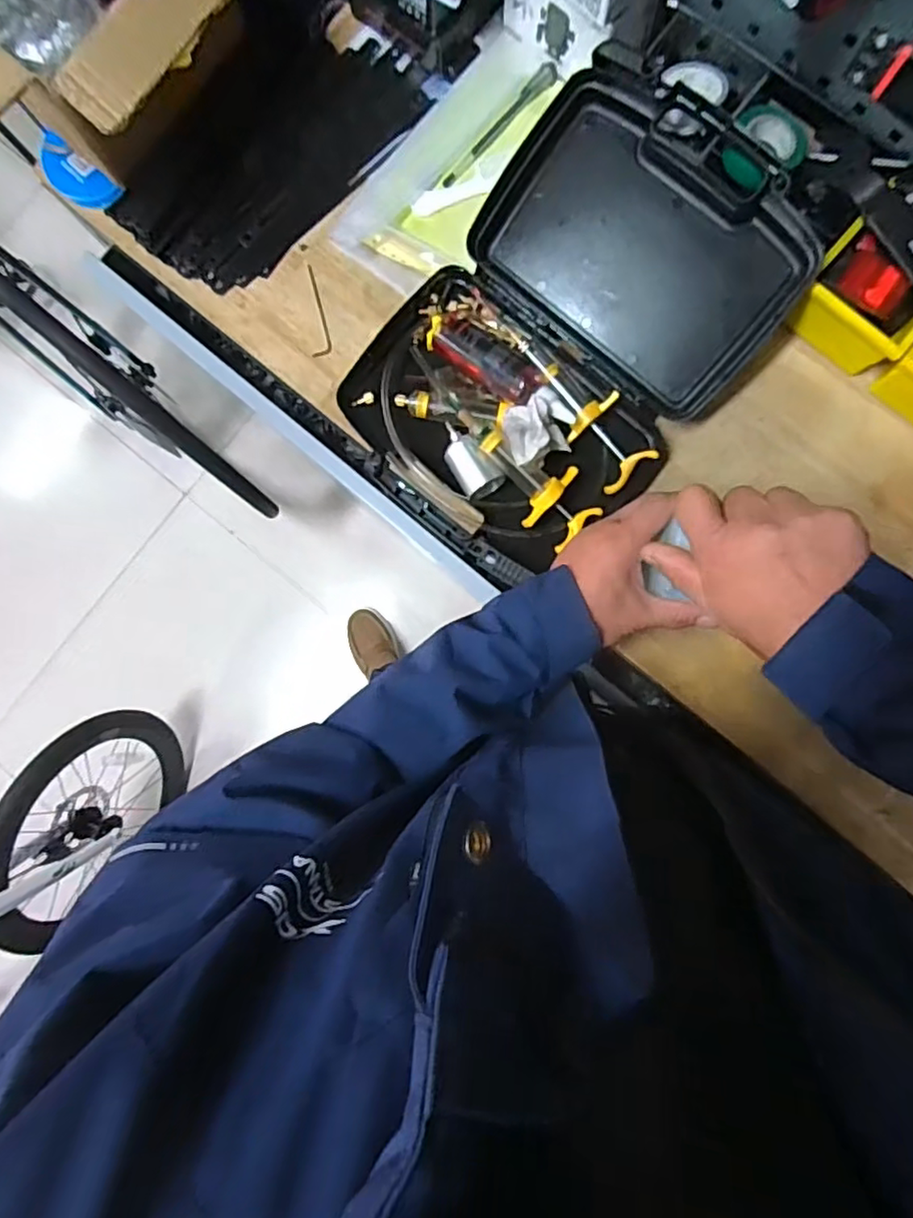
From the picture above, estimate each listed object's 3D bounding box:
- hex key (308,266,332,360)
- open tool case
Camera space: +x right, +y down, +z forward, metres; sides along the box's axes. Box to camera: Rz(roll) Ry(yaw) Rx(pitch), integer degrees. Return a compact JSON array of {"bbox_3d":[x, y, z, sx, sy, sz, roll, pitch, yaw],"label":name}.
[{"bbox_3d":[-0.134,-0.293,0.621,0.018,0.005,0.093,-3,88,2],"label":"hex key"},{"bbox_3d":[0.097,-0.241,0.557,0.273,0.079,0.401,40,90,3],"label":"open tool case"}]

